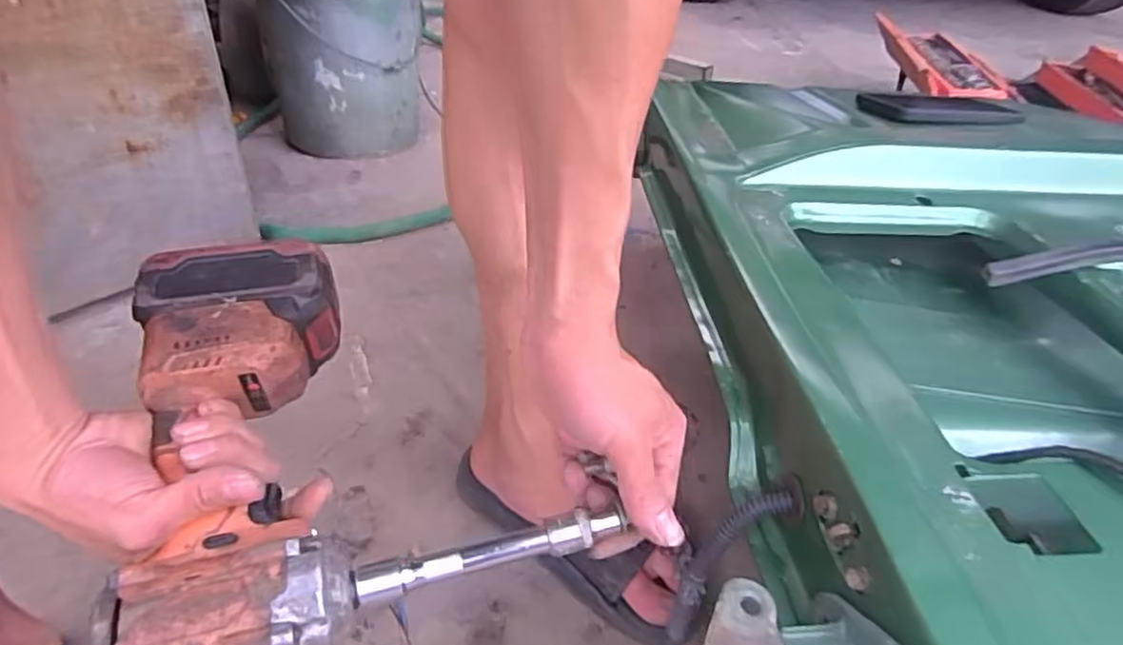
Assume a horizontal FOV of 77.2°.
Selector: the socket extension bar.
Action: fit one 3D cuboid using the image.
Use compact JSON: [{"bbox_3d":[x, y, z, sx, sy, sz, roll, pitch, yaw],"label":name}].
[{"bbox_3d":[-0.037,0.122,0.374,0.142,0.016,0.016,-11,42,-10],"label":"socket extension bar"}]

